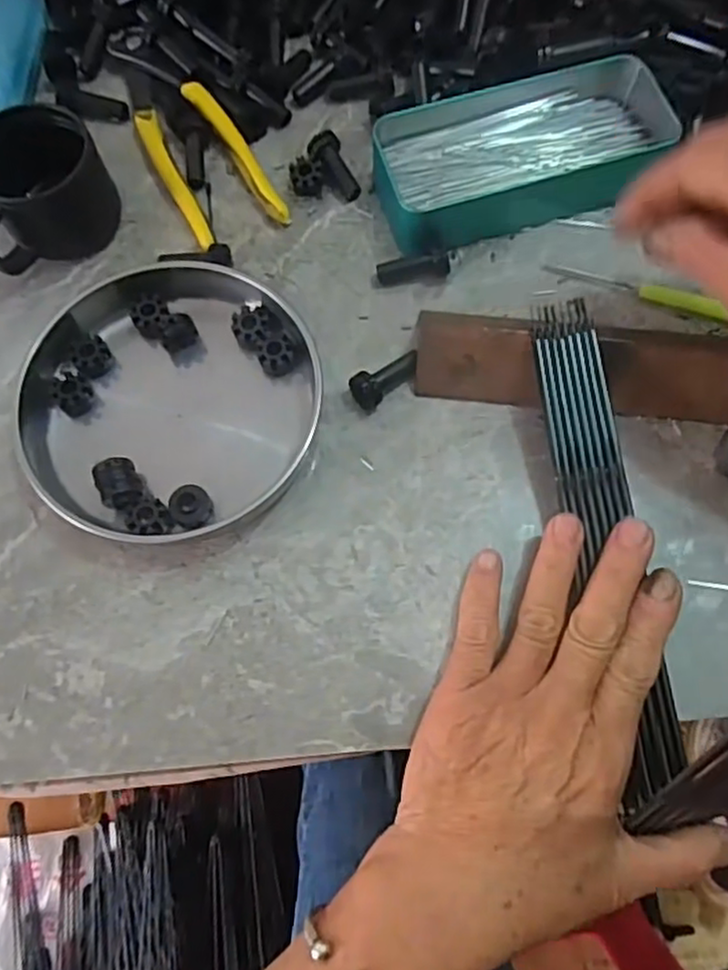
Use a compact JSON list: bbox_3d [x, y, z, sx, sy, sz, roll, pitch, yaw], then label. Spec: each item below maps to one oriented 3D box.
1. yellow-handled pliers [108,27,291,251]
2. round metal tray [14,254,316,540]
[{"bbox_3d":[-0.101,-0.202,0.383,0.049,0.020,0.163,-27,72,-8],"label":"yellow-handled pliers"},{"bbox_3d":[-0.093,-0.043,0.333,0.136,0.020,0.141,0,70,1],"label":"round metal tray"}]

